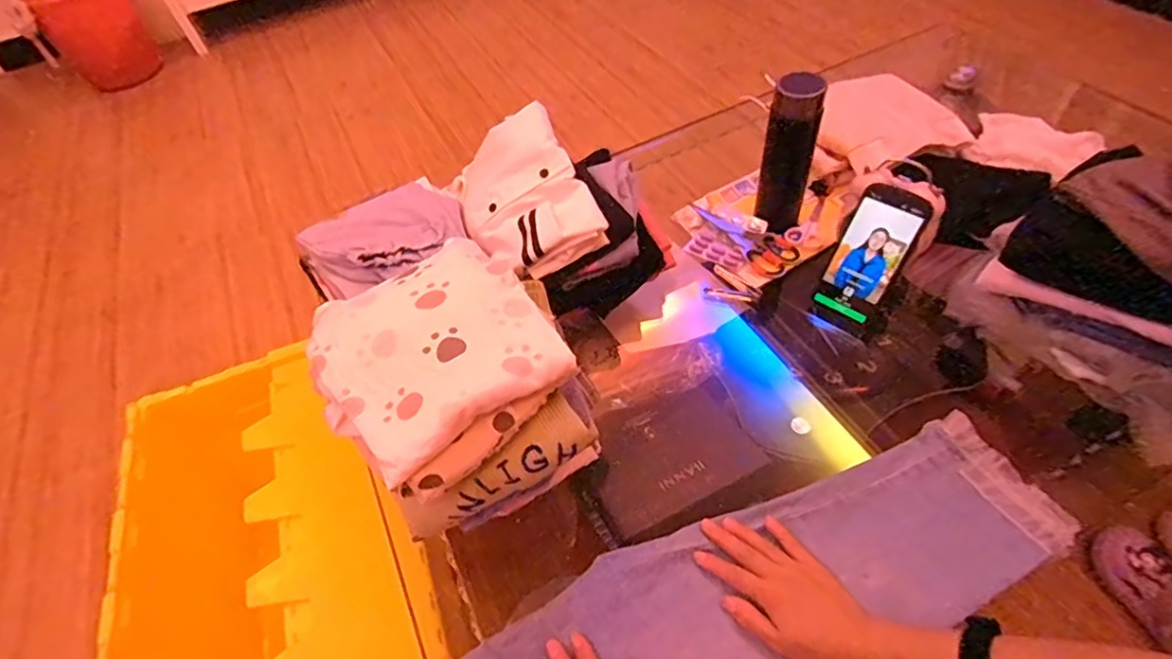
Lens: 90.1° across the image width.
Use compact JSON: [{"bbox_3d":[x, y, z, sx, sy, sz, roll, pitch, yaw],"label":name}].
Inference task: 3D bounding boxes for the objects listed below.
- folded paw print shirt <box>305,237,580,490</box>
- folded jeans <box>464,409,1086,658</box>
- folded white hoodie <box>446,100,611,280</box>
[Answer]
[{"bbox_3d":[-0.133,0.010,0.492,0.186,0.027,0.197,-28,55,-16],"label":"folded paw print shirt"},{"bbox_3d":[0.140,0.257,0.522,0.605,0.053,0.195,-21,53,-13],"label":"folded jeans"},{"bbox_3d":[-0.080,-0.169,0.745,0.165,0.060,0.244,-37,66,11],"label":"folded white hoodie"}]

